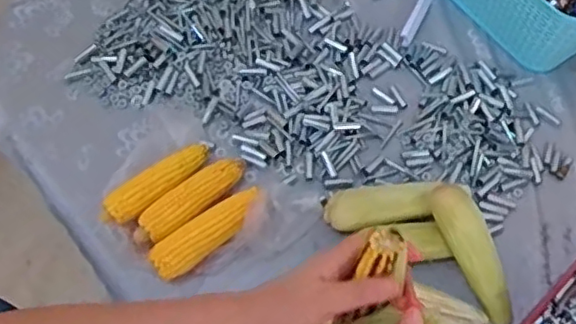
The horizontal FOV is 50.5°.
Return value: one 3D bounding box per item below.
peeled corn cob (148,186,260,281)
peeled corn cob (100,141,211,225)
[{"bbox_3d":[-0.101,0.091,0.766,0.151,0.053,0.047,-35,69,-19],"label":"peeled corn cob"},{"bbox_3d":[-0.168,0.027,0.802,0.043,0.052,0.167,41,67,17],"label":"peeled corn cob"}]

